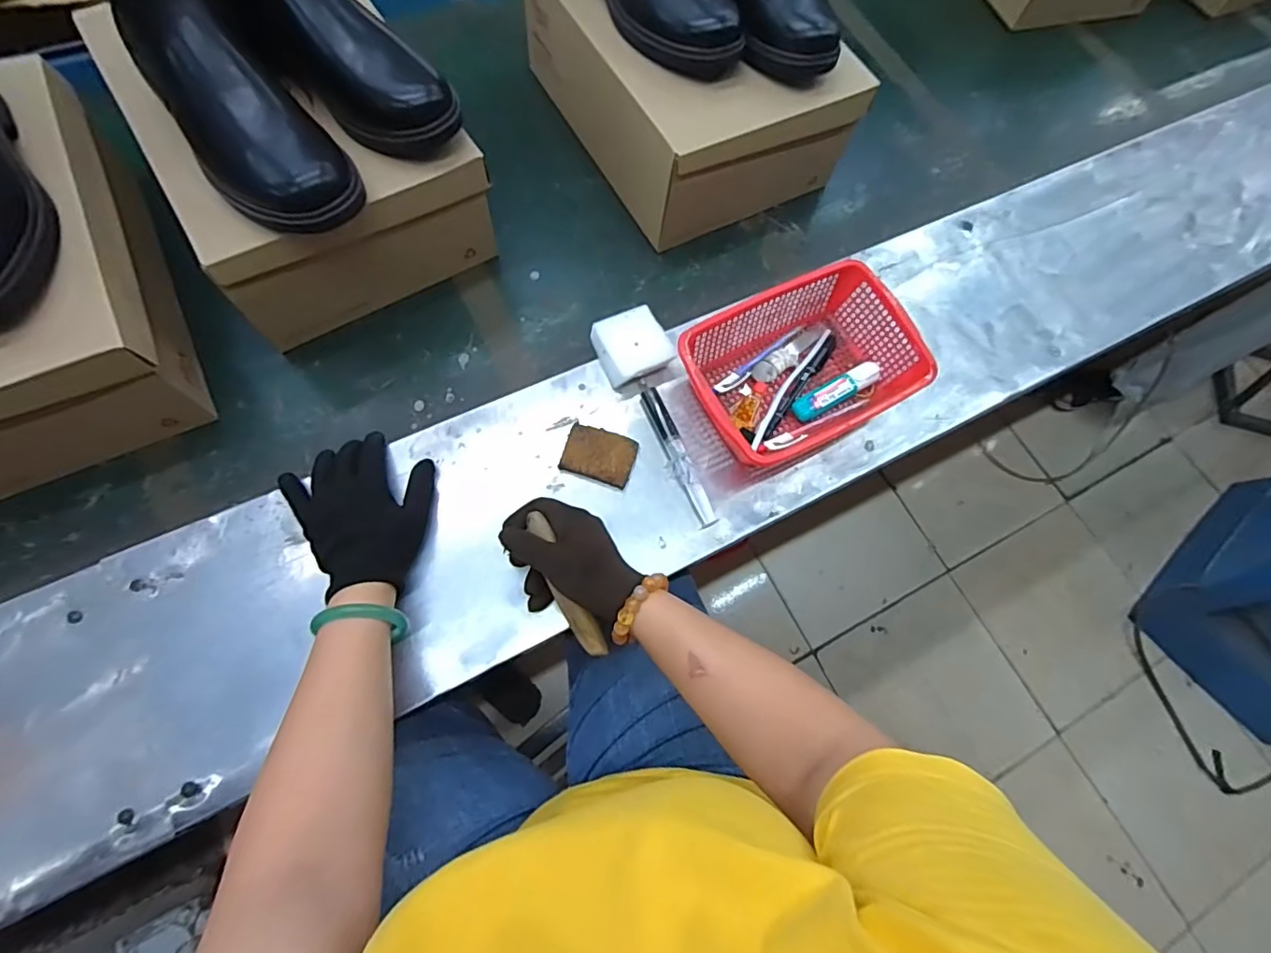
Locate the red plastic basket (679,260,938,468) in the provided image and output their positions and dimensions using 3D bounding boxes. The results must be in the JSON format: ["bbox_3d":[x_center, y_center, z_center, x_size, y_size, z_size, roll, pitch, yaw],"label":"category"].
[{"bbox_3d":[0.165,-0.103,0.557,0.230,0.078,0.155,-30,73,-14],"label":"red plastic basket"}]

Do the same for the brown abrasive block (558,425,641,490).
[{"bbox_3d":[-0.034,-0.021,0.539,0.065,0.017,0.047,19,70,1],"label":"brown abrasive block"}]

